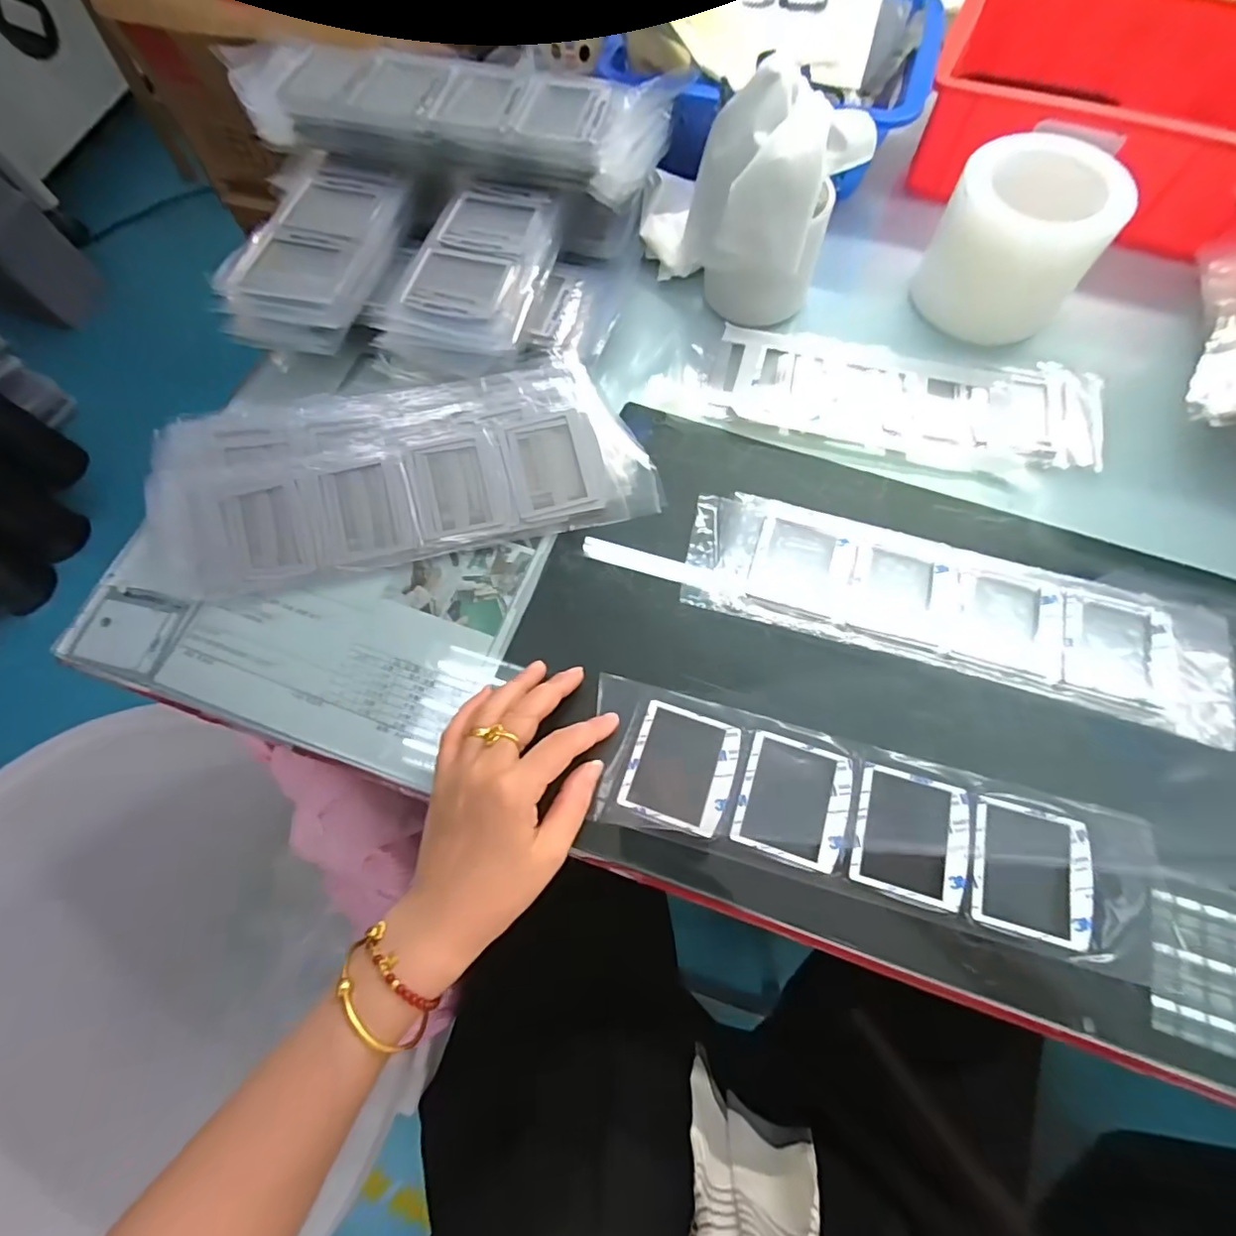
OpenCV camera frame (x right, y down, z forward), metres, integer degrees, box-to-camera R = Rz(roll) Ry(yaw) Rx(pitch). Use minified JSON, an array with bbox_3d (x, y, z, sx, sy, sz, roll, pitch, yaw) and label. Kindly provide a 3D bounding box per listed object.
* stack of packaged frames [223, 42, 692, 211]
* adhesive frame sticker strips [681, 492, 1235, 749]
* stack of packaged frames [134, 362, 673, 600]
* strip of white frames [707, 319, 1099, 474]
[{"bbox_3d":[-0.138,-0.411,0.458,0.350,0.040,0.119,19,71,9],"label":"stack of packaged frames"},{"bbox_3d":[0.211,-0.011,0.363,0.328,0.007,0.089,16,69,9],"label":"adhesive frame sticker strips"},{"bbox_3d":[-0.156,-0.107,0.400,0.345,0.021,0.133,-11,85,-2],"label":"stack of packaged frames"},{"bbox_3d":[0.215,-0.171,0.425,0.274,0.007,0.091,11,70,6],"label":"strip of white frames"}]

